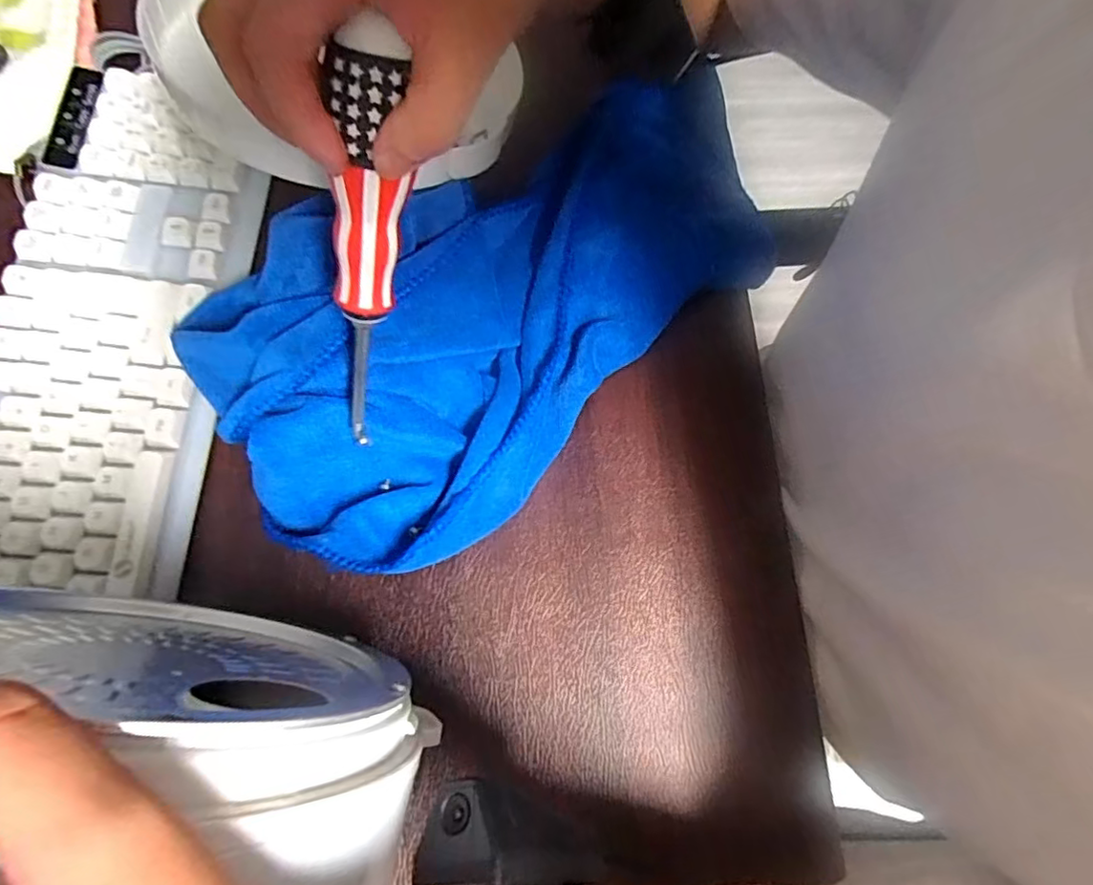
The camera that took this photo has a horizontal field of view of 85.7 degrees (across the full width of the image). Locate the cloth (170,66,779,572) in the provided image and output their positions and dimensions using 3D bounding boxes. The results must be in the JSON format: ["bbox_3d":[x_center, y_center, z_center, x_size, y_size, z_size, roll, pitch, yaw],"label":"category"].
[{"bbox_3d":[-0.015,-0.088,0.336,0.345,0.054,0.190,-36,79,-9],"label":"cloth"}]

